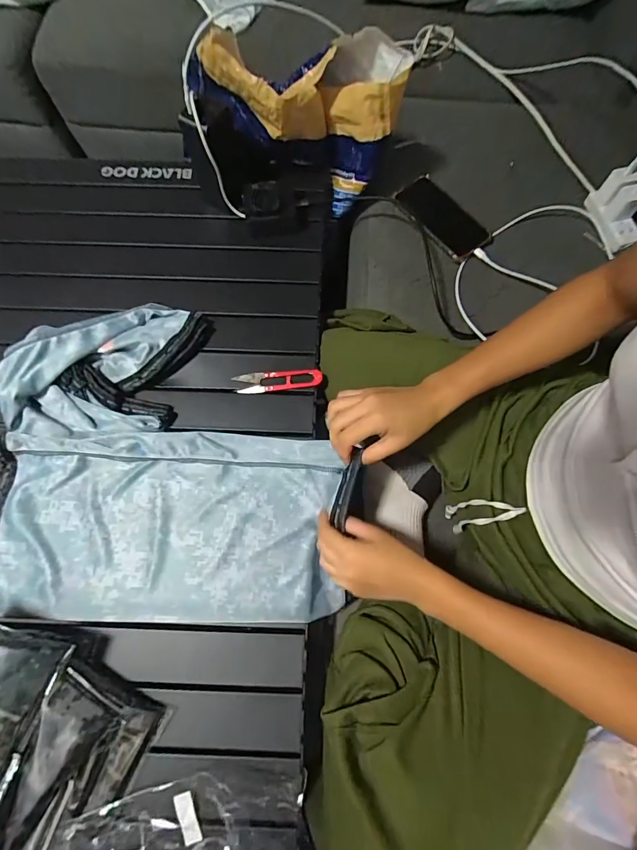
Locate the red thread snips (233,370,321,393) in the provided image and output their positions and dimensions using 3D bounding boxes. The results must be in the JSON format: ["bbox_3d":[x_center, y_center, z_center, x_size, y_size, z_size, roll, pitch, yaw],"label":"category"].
[{"bbox_3d":[-0.055,-0.060,0.532,0.118,0.013,0.027,-1,73,-1],"label":"red thread snips"}]

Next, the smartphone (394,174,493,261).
[{"bbox_3d":[0.207,-0.345,0.650,0.079,0.014,0.165,-37,77,-11],"label":"smartphone"}]

